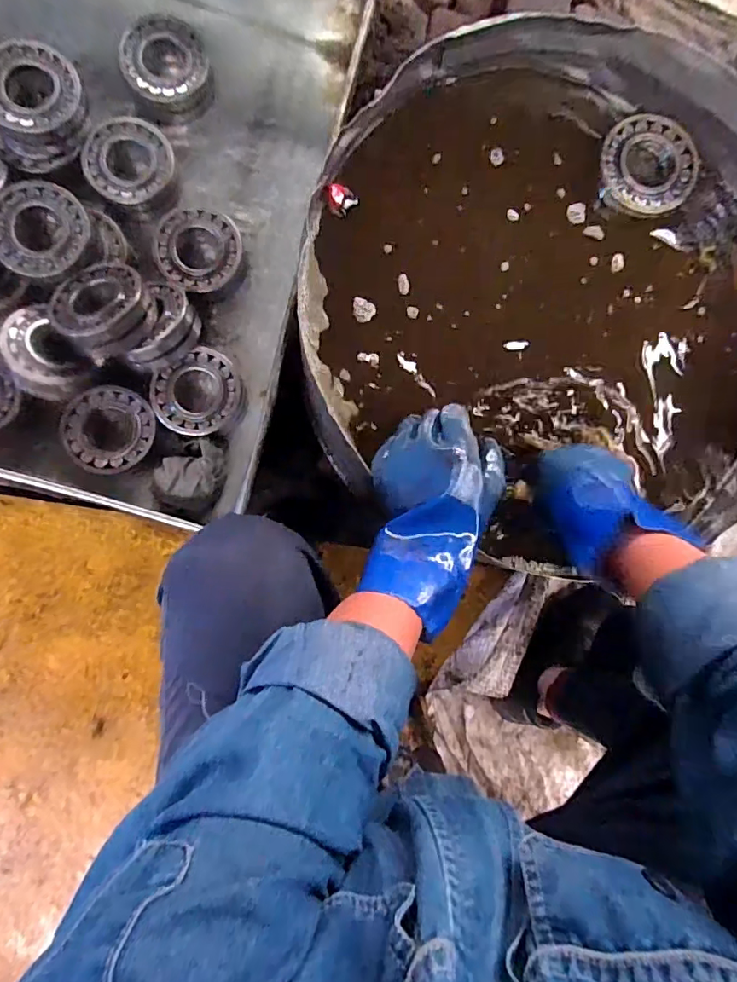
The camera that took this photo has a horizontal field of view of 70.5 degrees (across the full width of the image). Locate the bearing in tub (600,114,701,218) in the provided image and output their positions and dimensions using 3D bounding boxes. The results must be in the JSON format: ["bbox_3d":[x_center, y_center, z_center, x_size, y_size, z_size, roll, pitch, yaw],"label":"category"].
[{"bbox_3d":[0.326,-0.376,0.607,0.111,0.023,0.107,1,85,-7],"label":"bearing in tub"}]

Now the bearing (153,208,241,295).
[{"bbox_3d":[-0.227,-0.320,0.693,0.110,0.032,0.104,1,85,-7],"label":"bearing"}]

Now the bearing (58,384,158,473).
[{"bbox_3d":[-0.332,-0.083,0.658,0.115,0.033,0.107,1,85,-7],"label":"bearing"}]

